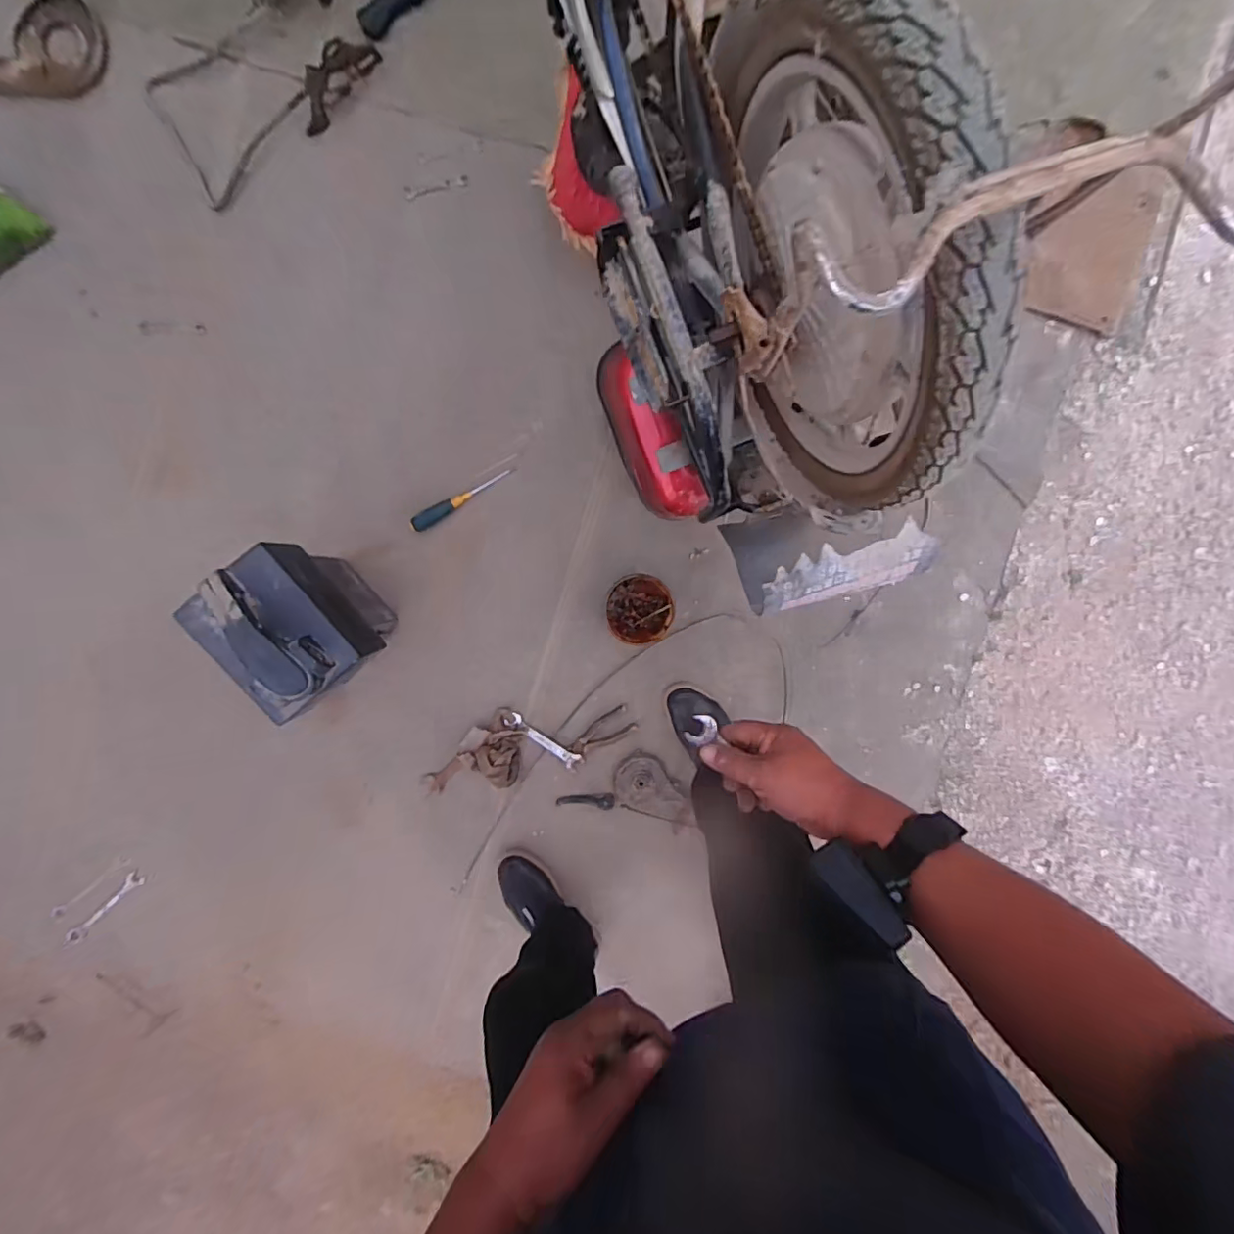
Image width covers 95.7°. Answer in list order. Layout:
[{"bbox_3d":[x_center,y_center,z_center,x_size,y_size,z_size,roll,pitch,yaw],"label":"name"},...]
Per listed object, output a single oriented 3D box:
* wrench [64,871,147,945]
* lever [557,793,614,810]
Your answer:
[{"bbox_3d":[-1.071,0.610,1.163,0.211,0.011,0.032,-42,94,3],"label":"wrench"},{"bbox_3d":[-0.063,0.371,1.129,0.115,0.012,0.036,3,95,-1],"label":"lever"}]

